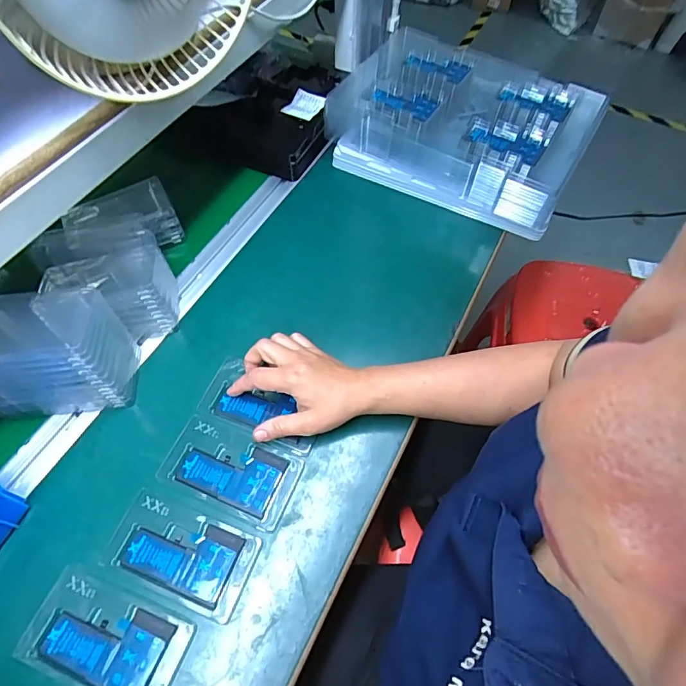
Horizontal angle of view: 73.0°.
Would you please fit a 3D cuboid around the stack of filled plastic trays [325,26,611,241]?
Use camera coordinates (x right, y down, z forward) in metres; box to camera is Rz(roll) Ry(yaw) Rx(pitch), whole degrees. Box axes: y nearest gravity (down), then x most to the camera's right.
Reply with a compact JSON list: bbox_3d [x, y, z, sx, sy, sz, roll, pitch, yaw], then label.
[{"bbox_3d":[0.169,-0.311,0.670,0.336,0.098,0.225,27,62,14],"label":"stack of filled plastic trays"}]

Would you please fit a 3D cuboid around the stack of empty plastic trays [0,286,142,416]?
[{"bbox_3d":[-0.294,0.012,0.465,0.131,0.109,0.084,-5,59,-5],"label":"stack of empty plastic trays"}]

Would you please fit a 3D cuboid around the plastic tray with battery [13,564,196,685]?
[{"bbox_3d":[-0.197,0.247,0.385,0.127,0.011,0.076,19,60,10],"label":"plastic tray with battery"}]

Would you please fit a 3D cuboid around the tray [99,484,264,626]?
[{"bbox_3d":[-0.146,0.188,0.420,0.126,0.008,0.071,19,60,10],"label":"tray"}]

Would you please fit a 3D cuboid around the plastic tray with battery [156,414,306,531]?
[{"bbox_3d":[-0.112,0.125,0.460,0.129,0.010,0.072,20,61,10],"label":"plastic tray with battery"}]

